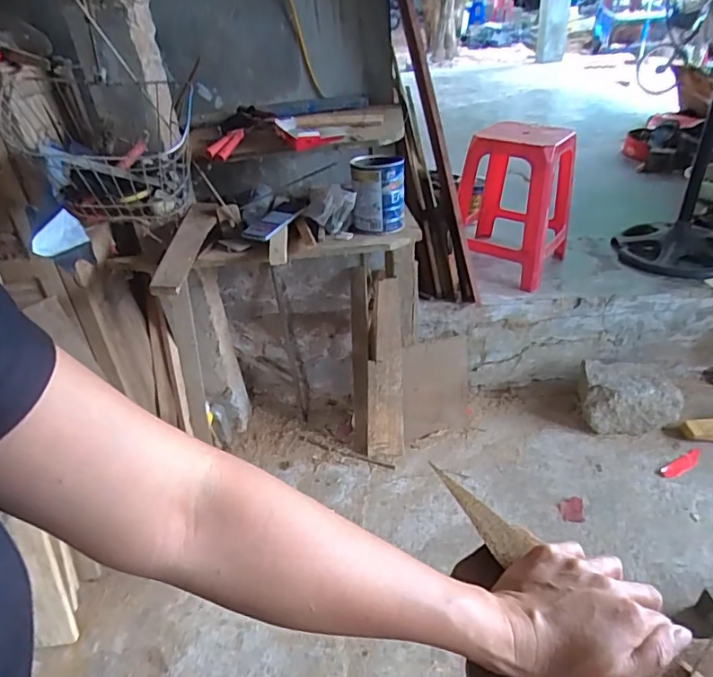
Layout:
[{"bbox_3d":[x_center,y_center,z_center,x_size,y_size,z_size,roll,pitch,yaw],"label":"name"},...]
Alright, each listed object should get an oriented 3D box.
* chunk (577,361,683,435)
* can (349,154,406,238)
[{"bbox_3d":[0.886,0.182,1.693,0.296,0.172,0.205,-1,36,9],"label":"chunk"},{"bbox_3d":[0.053,-0.353,1.270,0.130,0.153,0.129,-5,35,3],"label":"can"}]

